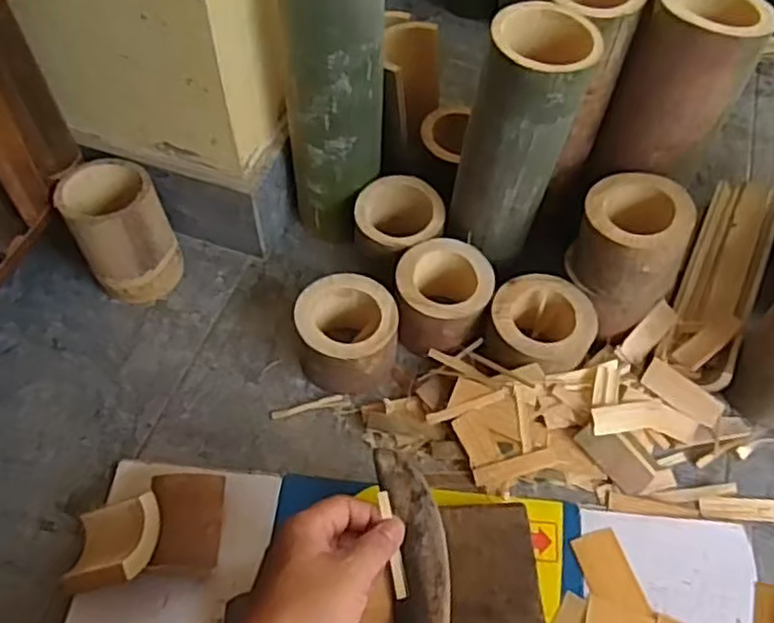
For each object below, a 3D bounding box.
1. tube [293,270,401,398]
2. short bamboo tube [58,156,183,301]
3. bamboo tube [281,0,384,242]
[{"bbox_3d":[-0.036,0.025,0.667,0.092,0.075,0.090,7,55,4],"label":"tube"},{"bbox_3d":[-0.254,-0.072,0.699,0.082,0.130,0.084,1,55,-1],"label":"short bamboo tube"},{"bbox_3d":[-0.050,-0.210,0.666,0.091,0.300,0.108,-4,56,-4],"label":"bamboo tube"}]

